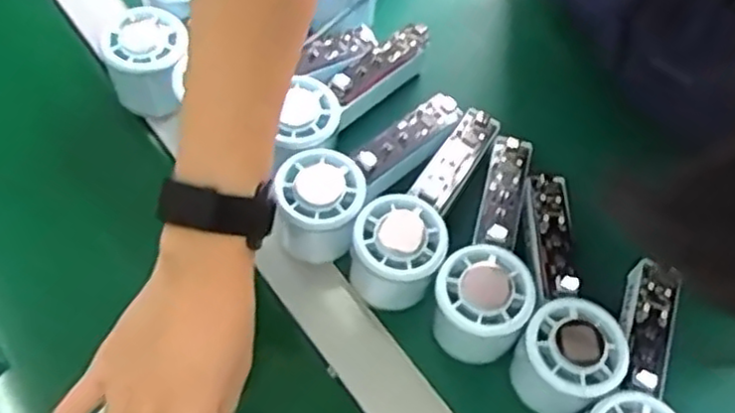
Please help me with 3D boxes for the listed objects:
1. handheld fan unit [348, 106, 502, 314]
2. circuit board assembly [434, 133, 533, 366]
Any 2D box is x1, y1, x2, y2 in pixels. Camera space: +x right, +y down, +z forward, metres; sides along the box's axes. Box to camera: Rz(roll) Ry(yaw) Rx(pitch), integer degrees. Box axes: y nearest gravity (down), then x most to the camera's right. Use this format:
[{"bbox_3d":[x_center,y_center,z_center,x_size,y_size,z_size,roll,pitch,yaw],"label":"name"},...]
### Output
[{"bbox_3d":[0.041,-0.003,0.456,0.054,0.058,0.154,27,67,12],"label":"handheld fan unit"},{"bbox_3d":[0.083,0.019,0.441,0.052,0.048,0.150,18,65,8],"label":"circuit board assembly"}]

